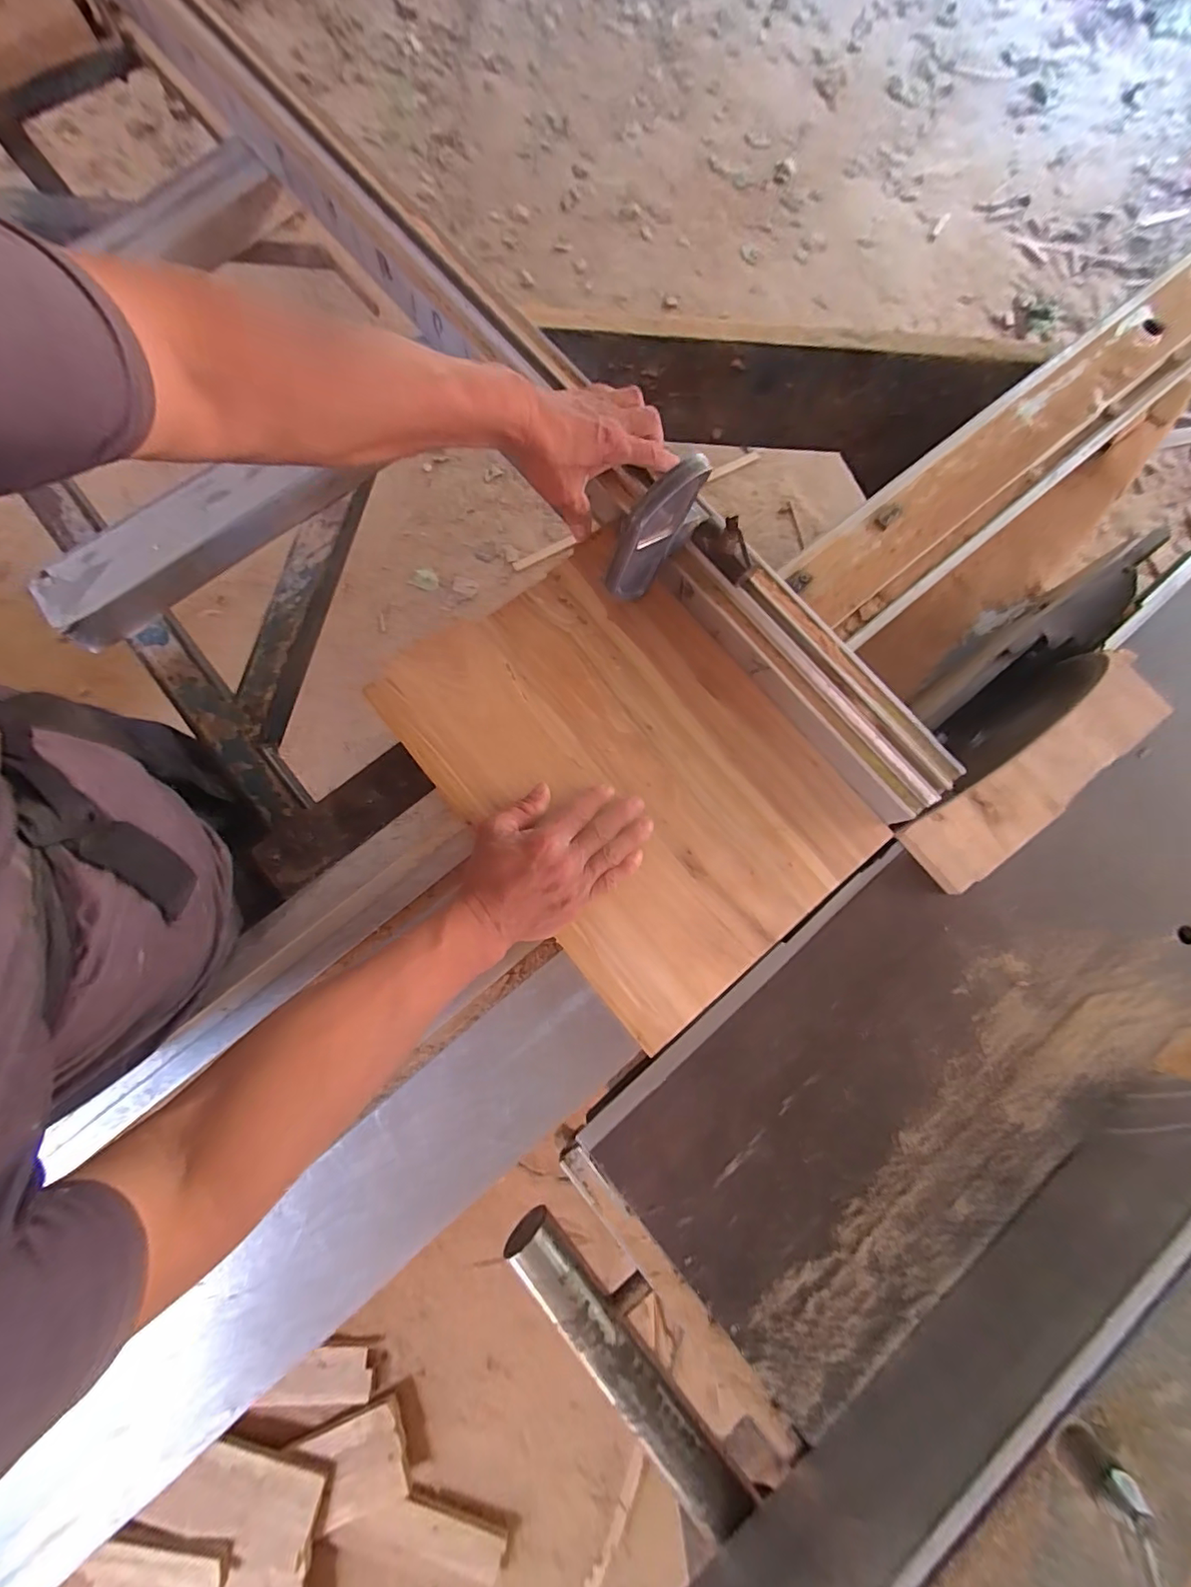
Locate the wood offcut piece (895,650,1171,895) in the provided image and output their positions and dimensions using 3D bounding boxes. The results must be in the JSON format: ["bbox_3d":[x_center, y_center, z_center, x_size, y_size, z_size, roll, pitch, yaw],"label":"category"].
[{"bbox_3d":[0.432,-0.022,0.500,0.307,0.027,0.075,-36,82,-8],"label":"wood offcut piece"}]

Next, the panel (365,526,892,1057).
[{"bbox_3d":[0.028,-0.026,0.477,0.290,0.010,0.410,-39,82,-8],"label":"panel"}]

